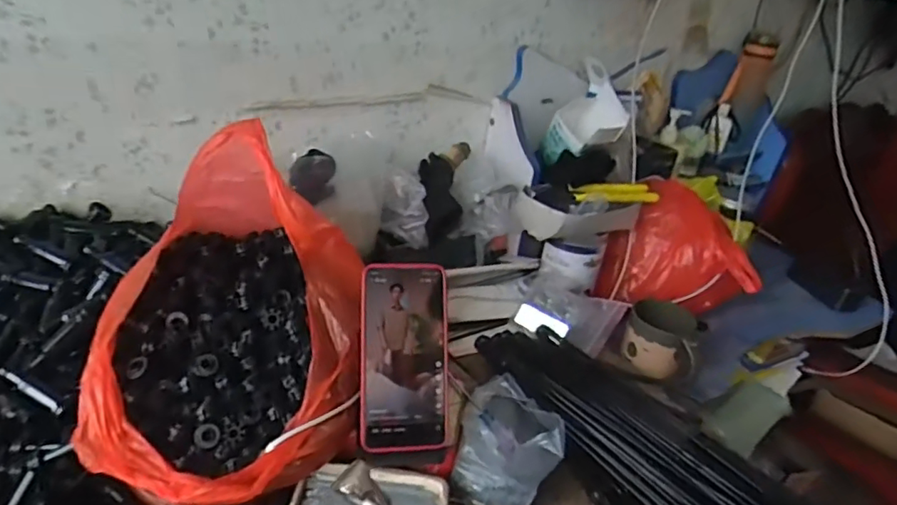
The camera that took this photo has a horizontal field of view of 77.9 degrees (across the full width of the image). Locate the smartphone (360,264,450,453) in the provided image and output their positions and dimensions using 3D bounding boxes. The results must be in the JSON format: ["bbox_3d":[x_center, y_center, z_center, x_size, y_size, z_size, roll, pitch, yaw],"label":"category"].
[{"bbox_3d":[-0.039,0.093,0.497,0.077,0.162,0.012,1,-7,-13],"label":"smartphone"}]

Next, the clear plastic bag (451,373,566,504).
[{"bbox_3d":[0.059,0.184,0.541,0.093,0.056,0.116,10,29,4],"label":"clear plastic bag"}]

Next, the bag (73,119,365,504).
[{"bbox_3d":[-0.182,0.056,0.484,0.206,0.225,0.270,2,30,-10],"label":"bag"}]

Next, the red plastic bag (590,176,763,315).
[{"bbox_3d":[0.354,-0.003,0.870,0.214,0.151,0.127,12,29,8],"label":"red plastic bag"}]

